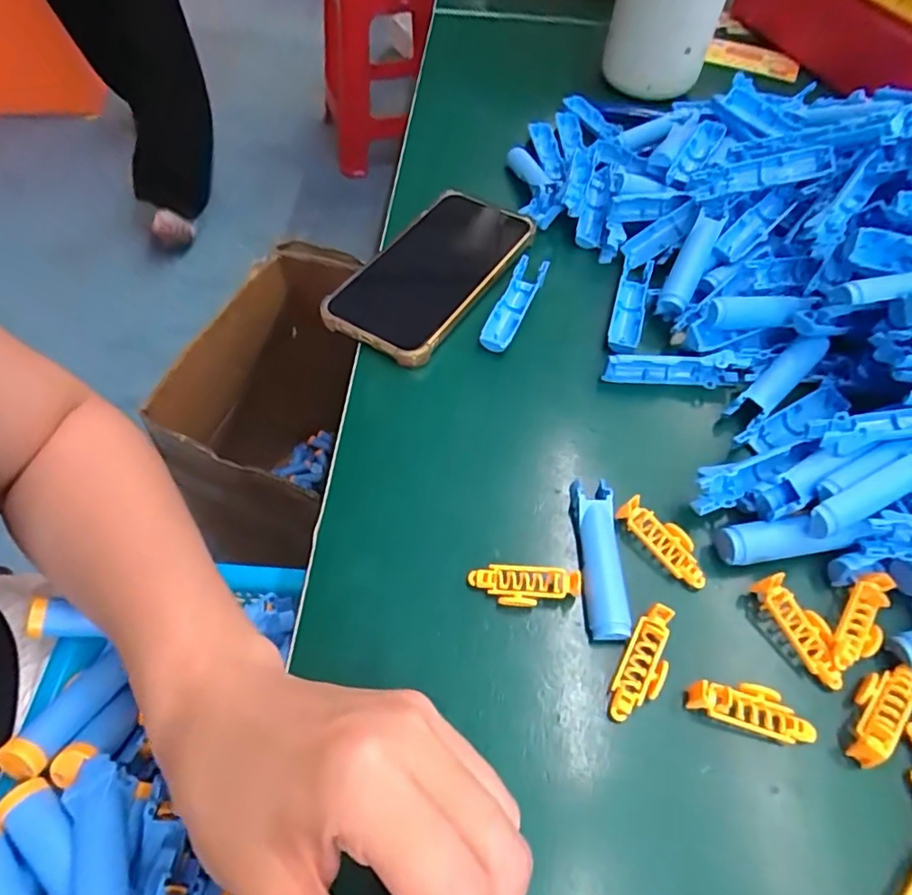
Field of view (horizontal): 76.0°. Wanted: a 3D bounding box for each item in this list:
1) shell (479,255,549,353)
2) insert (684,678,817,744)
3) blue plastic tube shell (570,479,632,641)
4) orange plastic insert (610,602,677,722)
[{"bbox_3d":[0.036,-0.087,0.365,0.018,0.020,0.077,21,57,11],"label":"shell"},{"bbox_3d":[0.118,0.104,0.233,0.049,0.013,0.017,14,56,6],"label":"insert"},{"bbox_3d":[0.065,0.050,0.267,0.019,0.012,0.074,2,56,-2],"label":"blue plastic tube shell"},{"bbox_3d":[0.078,0.090,0.241,0.018,0.014,0.047,26,58,13],"label":"orange plastic insert"}]

